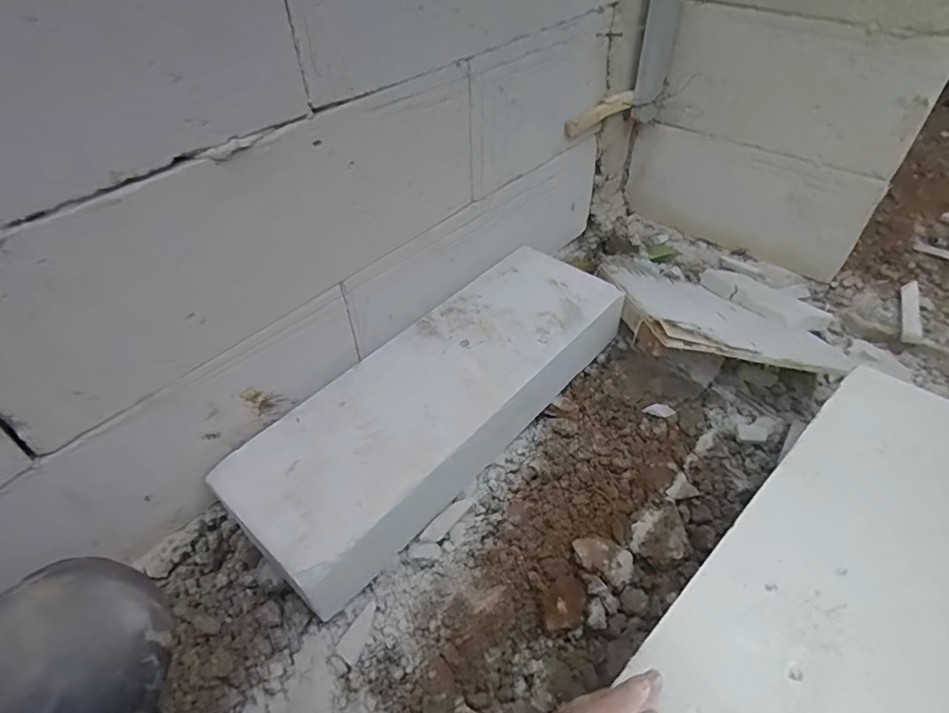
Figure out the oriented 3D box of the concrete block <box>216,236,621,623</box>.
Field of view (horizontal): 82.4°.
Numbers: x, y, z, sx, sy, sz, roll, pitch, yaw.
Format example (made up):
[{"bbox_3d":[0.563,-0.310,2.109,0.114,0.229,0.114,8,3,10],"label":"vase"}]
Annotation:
[{"bbox_3d":[-0.042,0.061,0.755,0.205,0.125,0.570,33,54,31],"label":"concrete block"}]

